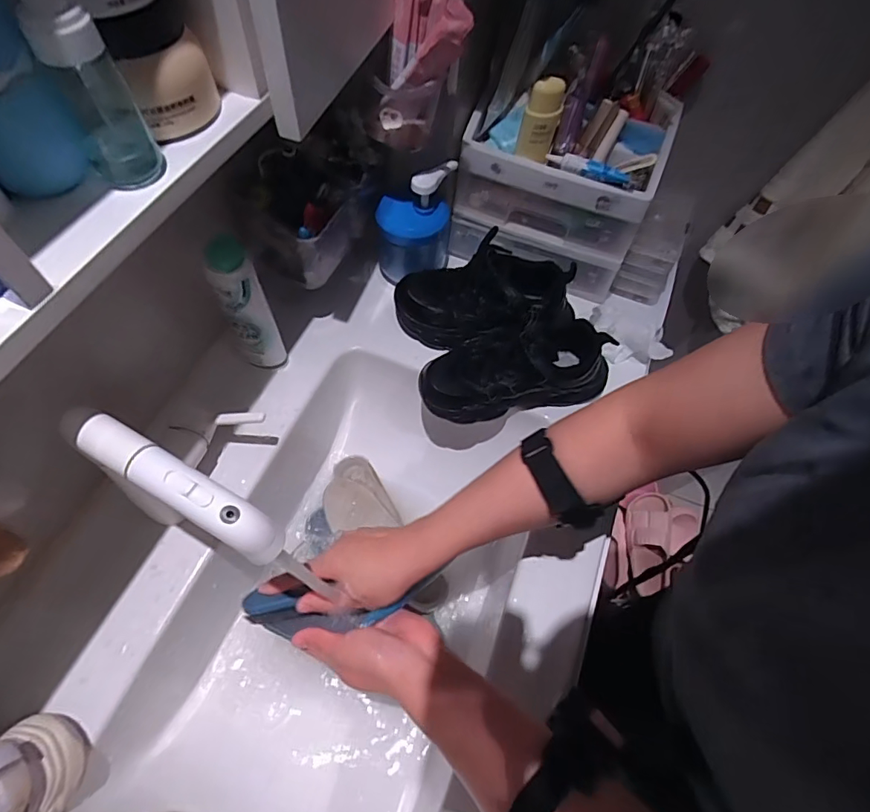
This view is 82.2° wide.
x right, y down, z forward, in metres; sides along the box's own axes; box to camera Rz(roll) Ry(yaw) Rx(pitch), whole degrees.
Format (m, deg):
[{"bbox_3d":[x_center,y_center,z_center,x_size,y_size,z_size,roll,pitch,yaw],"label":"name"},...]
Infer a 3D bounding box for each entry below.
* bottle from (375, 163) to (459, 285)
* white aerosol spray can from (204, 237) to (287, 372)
[{"bbox_3d":[-0.024,-0.223,0.620,0.091,0.134,0.075,2,60,-3],"label":"bottle"},{"bbox_3d":[-0.198,-0.096,0.528,0.042,0.178,0.033,-30,66,-19],"label":"white aerosol spray can"}]

